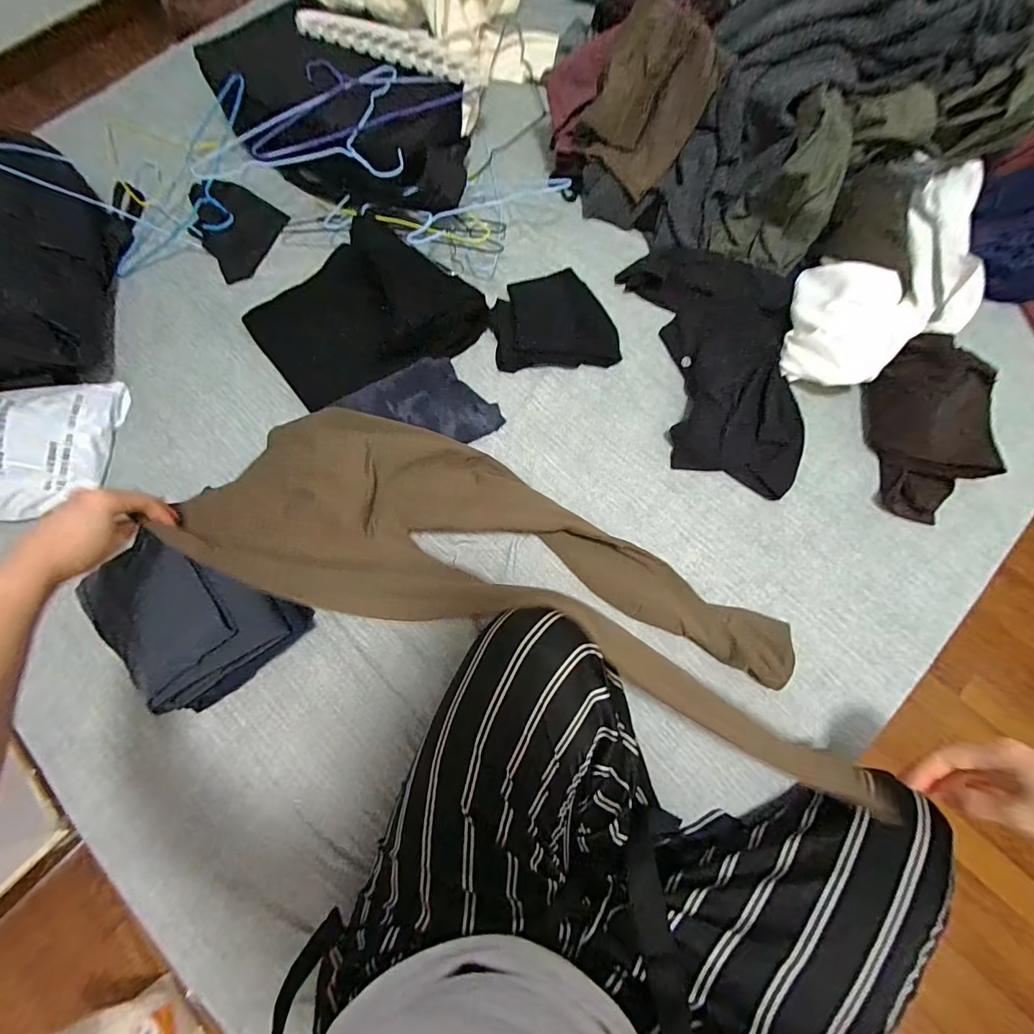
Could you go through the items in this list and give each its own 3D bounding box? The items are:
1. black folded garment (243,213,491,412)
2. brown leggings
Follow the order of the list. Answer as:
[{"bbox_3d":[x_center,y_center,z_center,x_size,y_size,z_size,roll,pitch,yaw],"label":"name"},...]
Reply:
[{"bbox_3d":[-0.232,-0.307,0.651,0.293,0.100,0.262,-37,75,-9],"label":"black folded garment"},{"bbox_3d":[0.020,0.066,0.538,0.805,0.103,0.246,20,75,2],"label":"brown leggings"}]

